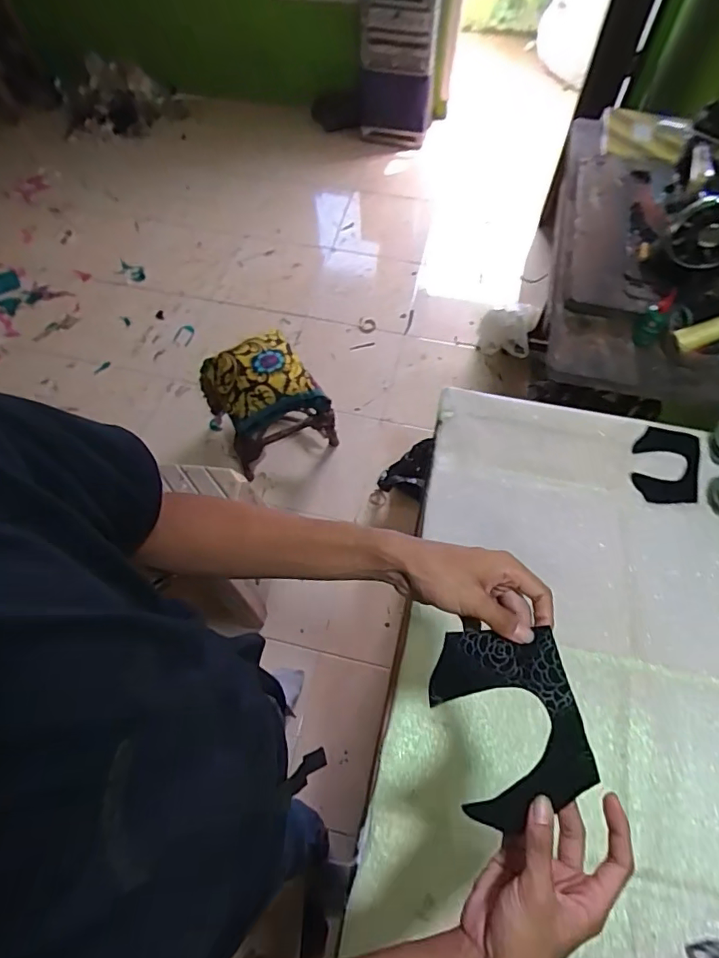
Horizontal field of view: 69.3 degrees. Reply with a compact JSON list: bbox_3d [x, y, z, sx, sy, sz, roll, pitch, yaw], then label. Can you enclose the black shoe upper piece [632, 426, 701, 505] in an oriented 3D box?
[{"bbox_3d":[0.537,-0.023,0.912,0.109,0.006,0.138,7,74,7],"label":"black shoe upper piece"}]

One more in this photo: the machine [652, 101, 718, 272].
[{"bbox_3d":[0.692,-0.571,1.064,0.151,0.225,0.365,17,65,9],"label":"machine"}]

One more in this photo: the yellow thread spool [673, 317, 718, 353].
[{"bbox_3d":[0.657,-0.276,0.975,0.119,0.035,0.036,-17,63,14],"label":"yellow thread spool"}]

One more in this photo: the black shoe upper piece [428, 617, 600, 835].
[{"bbox_3d":[0.121,0.191,0.420,0.106,0.043,0.145,-12,64,-6],"label":"black shoe upper piece"}]

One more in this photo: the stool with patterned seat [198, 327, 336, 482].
[{"bbox_3d":[-0.290,-0.238,1.644,0.328,0.386,0.314,-29,66,-13],"label":"stool with patterned seat"}]

